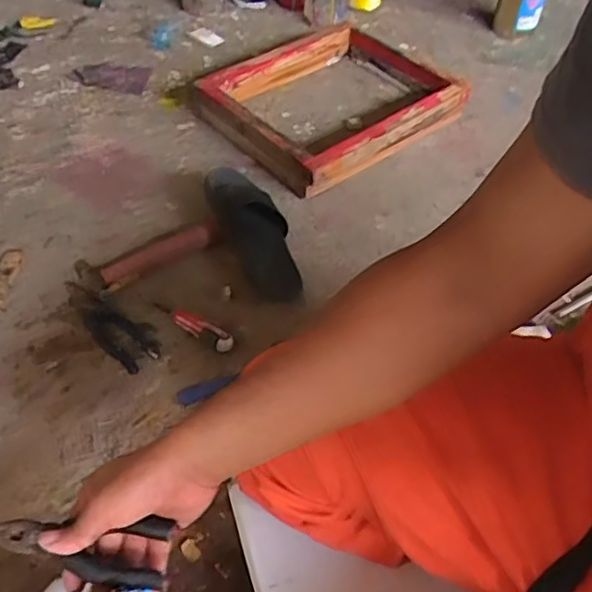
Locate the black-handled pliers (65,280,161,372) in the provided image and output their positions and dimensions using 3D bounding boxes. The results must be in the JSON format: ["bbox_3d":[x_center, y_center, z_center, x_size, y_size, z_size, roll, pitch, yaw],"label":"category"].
[{"bbox_3d":[-0.289,0.041,0.944,0.205,0.015,0.056,35,57,24],"label":"black-handled pliers"}]

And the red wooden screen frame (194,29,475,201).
[{"bbox_3d":[0.065,-0.402,1.260,0.474,0.068,0.370,-28,56,-24],"label":"red wooden screen frame"}]

